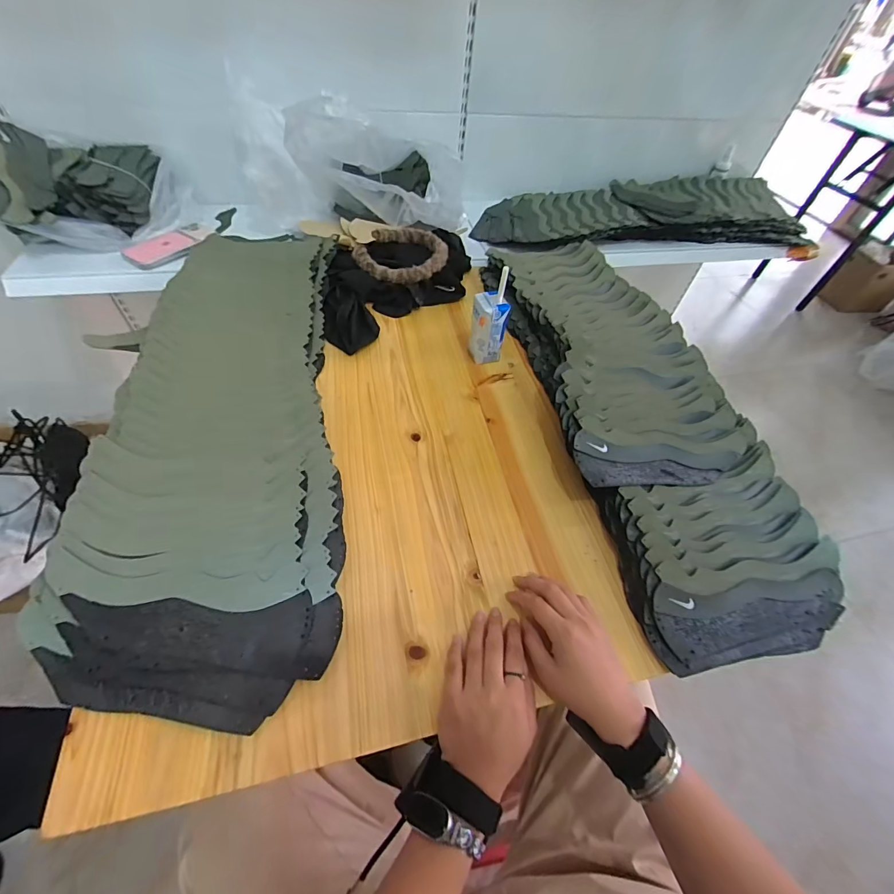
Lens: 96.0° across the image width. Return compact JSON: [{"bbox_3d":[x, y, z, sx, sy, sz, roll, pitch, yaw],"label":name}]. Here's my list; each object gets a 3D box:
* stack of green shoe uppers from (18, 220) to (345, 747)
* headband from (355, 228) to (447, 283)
[{"bbox_3d":[-0.280,-0.071,0.543,0.281,0.057,0.748,-3,53,-7],"label":"stack of green shoe uppers"},{"bbox_3d":[-0.081,-0.359,0.742,0.161,0.031,0.153,11,51,3],"label":"headband"}]

